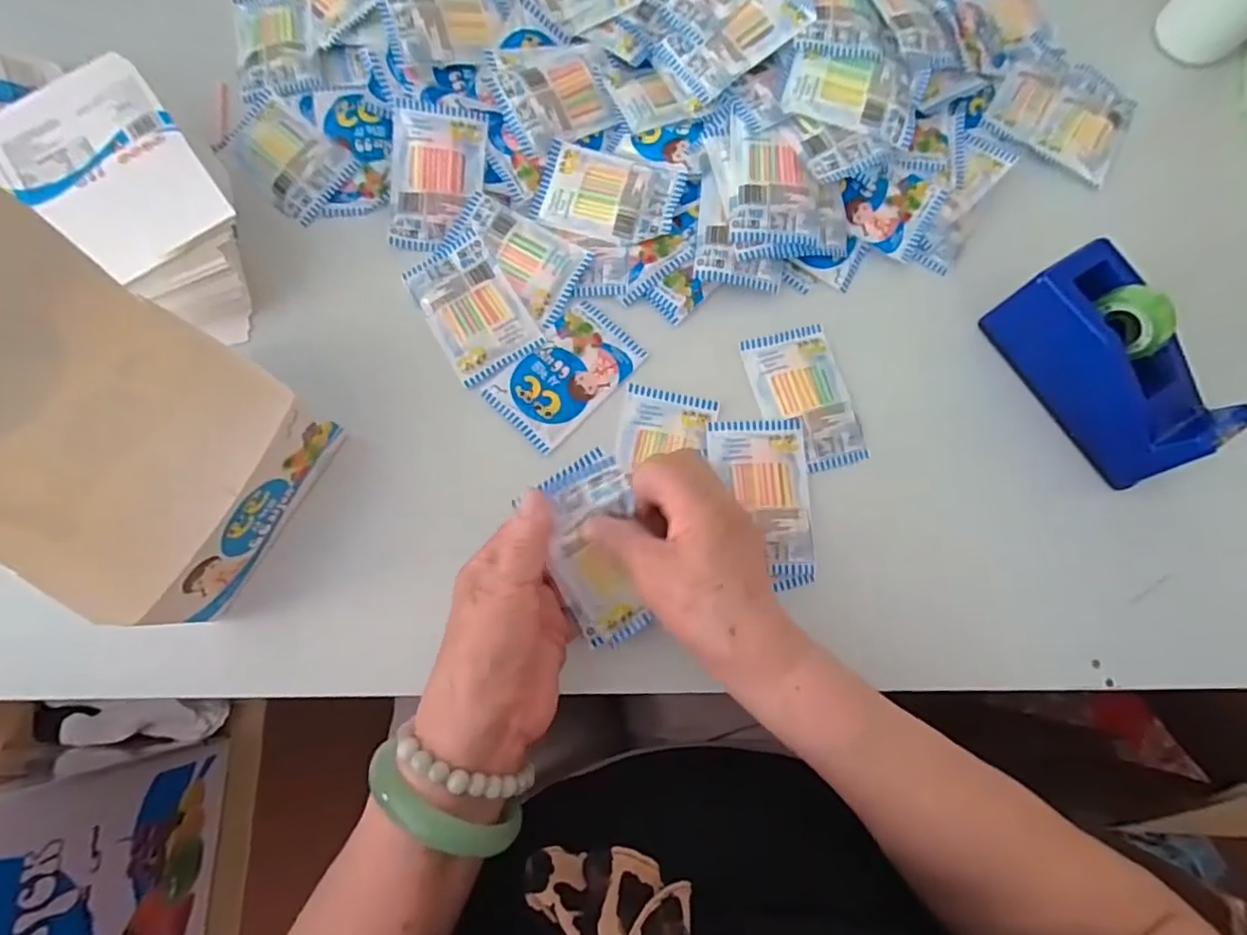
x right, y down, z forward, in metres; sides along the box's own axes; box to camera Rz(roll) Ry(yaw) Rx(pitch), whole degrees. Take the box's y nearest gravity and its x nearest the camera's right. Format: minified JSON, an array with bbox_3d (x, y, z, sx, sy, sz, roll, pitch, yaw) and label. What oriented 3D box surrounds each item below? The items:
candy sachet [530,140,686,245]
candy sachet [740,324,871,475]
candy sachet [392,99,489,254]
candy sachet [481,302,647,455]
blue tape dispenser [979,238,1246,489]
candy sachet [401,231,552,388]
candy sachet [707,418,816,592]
[{"bbox_3d":[-0.012,-0.198,0.427,0.101,0.013,0.062,19,76,2],"label":"candy sachet"},{"bbox_3d":[0.126,-0.048,0.408,0.063,0.009,0.101,-13,77,-6],"label":"candy sachet"},{"bbox_3d":[-0.136,-0.214,0.430,0.065,0.013,0.107,4,96,-7],"label":"candy sachet"},{"bbox_3d":[-0.041,-0.066,0.405,0.064,0.004,0.102,42,78,8],"label":"candy sachet"},{"bbox_3d":[0.318,-0.068,0.385,0.063,0.074,0.144,-31,79,-9],"label":"blue tape dispenser"},{"bbox_3d":[-0.108,-0.114,0.416,0.062,0.007,0.101,-31,79,-9],"label":"candy sachet"},{"bbox_3d":[0.091,0.021,0.385,0.062,0.011,0.109,-1,76,-3],"label":"candy sachet"}]

